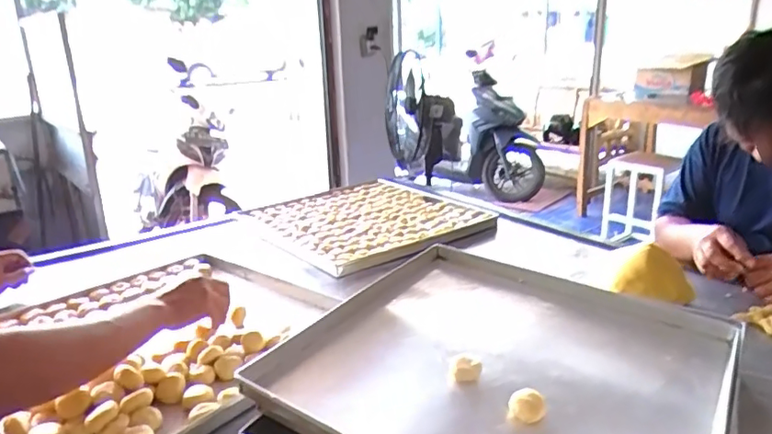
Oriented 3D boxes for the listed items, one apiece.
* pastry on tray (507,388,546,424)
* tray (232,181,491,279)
[{"bbox_3d":[0.168,0.226,0.668,0.042,0.024,0.044,4,19,14],"label":"pastry on tray"},{"bbox_3d":[-0.068,0.007,1.514,0.470,0.044,0.582,-13,22,-34],"label":"tray"}]

